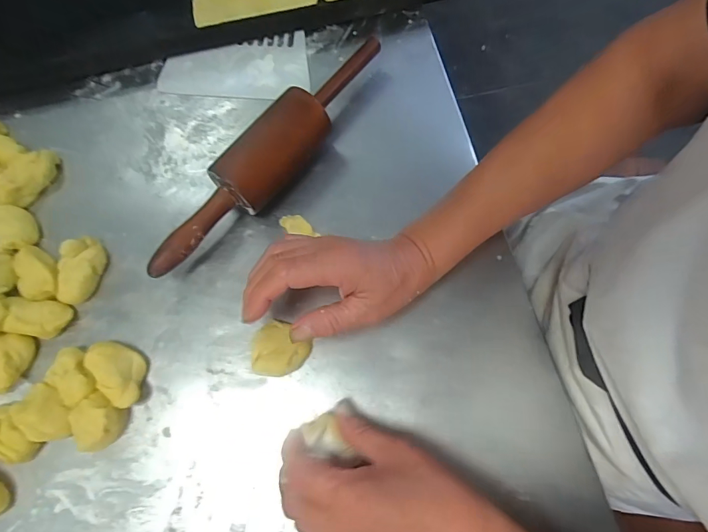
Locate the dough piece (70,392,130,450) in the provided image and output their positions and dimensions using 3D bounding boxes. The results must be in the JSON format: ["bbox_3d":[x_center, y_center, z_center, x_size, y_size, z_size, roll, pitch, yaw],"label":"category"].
[{"bbox_3d":[-0.215,0.129,0.341,0.045,0.029,0.038,-40,78,-9],"label":"dough piece"}]

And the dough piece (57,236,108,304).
[{"bbox_3d":[-0.251,0.003,0.375,0.031,0.027,0.060,10,75,3],"label":"dough piece"}]

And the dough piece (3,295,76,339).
[{"bbox_3d":[-0.282,0.046,0.364,0.053,0.030,0.032,4,75,2],"label":"dough piece"}]

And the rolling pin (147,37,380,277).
[{"bbox_3d":[-0.075,-0.114,0.395,0.065,0.054,0.311,33,78,9],"label":"rolling pin"}]

